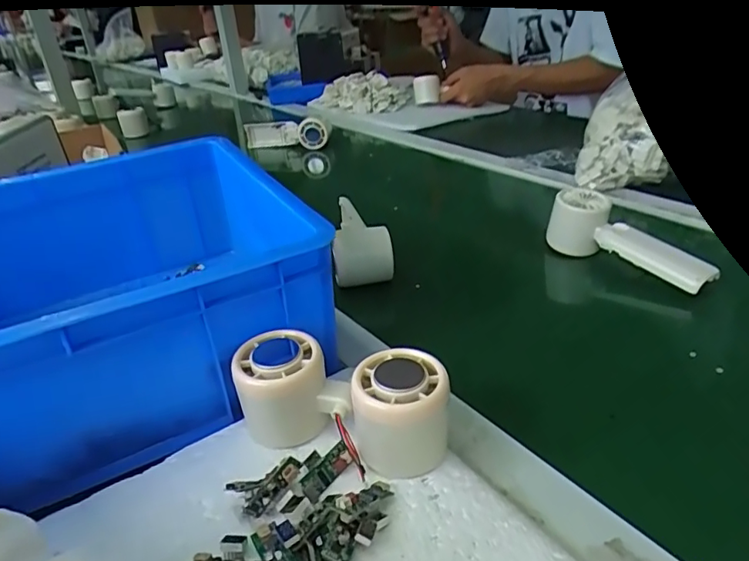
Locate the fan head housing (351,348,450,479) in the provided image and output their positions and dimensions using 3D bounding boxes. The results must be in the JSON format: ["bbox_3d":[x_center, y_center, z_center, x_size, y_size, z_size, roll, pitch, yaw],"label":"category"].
[{"bbox_3d":[0.015,0.078,0.321,0.056,0.058,0.057,-1,30,8],"label":"fan head housing"}]

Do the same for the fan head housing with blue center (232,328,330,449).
[{"bbox_3d":[-0.059,0.069,0.347,0.053,0.058,0.044,-12,30,-13],"label":"fan head housing with blue center"}]

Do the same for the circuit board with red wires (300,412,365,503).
[{"bbox_3d":[-0.023,0.108,0.316,0.032,0.013,0.044,39,53,6],"label":"circuit board with red wires"}]

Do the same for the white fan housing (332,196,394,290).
[{"bbox_3d":[-0.016,-0.038,0.557,0.056,0.052,0.108,-7,30,-5],"label":"white fan housing"}]

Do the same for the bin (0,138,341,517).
[{"bbox_3d":[-0.226,0.014,0.404,0.328,0.125,0.254,-17,32,-21],"label":"bin"}]

